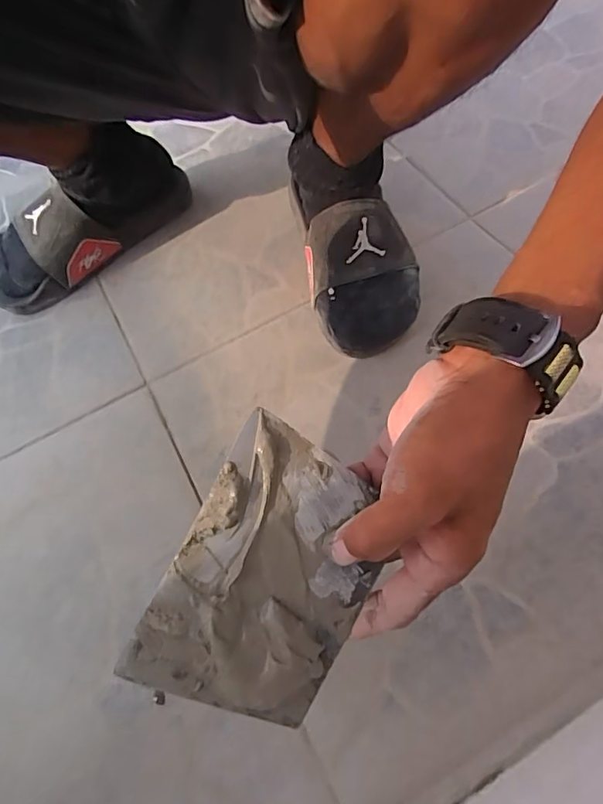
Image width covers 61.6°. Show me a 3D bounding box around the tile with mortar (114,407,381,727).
[{"bbox_3d":[-0.015,0.087,0.238,0.091,0.016,0.136,28,91,-8],"label":"tile with mortar"}]

